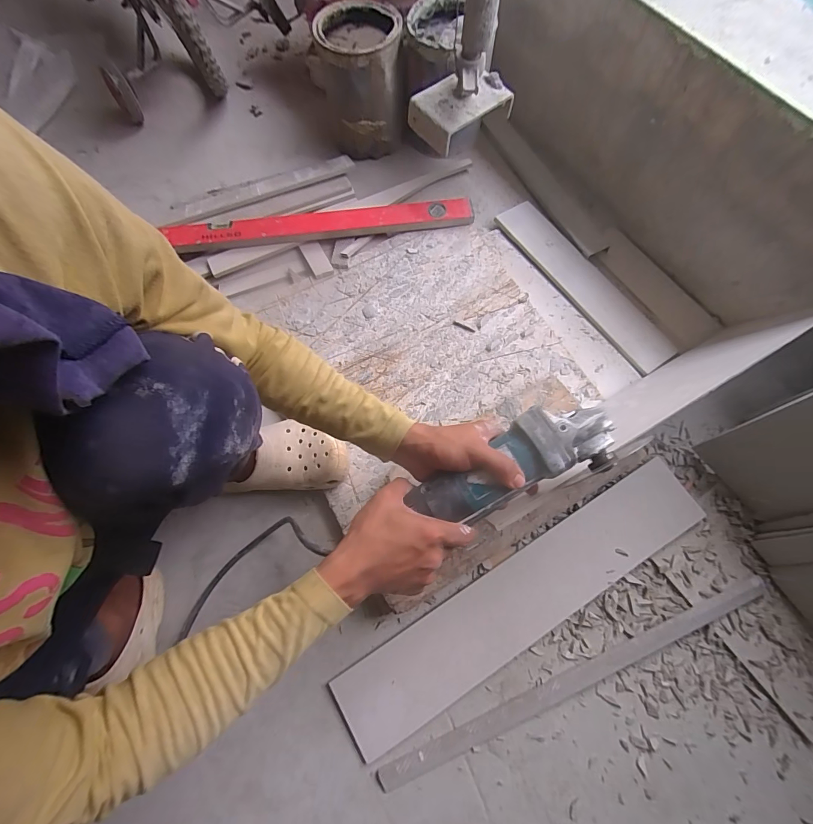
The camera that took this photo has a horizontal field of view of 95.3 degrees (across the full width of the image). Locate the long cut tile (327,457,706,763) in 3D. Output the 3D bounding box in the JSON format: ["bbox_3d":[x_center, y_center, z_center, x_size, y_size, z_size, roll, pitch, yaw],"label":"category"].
[{"bbox_3d":[0.167,0.258,0.524,0.573,0.015,0.105,-30,71,-7],"label":"long cut tile"}]

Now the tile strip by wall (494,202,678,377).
[{"bbox_3d":[0.331,-0.253,0.705,0.098,0.007,0.403,-28,70,-14],"label":"tile strip by wall"}]

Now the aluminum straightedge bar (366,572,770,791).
[{"bbox_3d":[0.233,0.362,0.503,0.579,0.014,0.029,-22,72,-6],"label":"aluminum straightedge bar"}]

